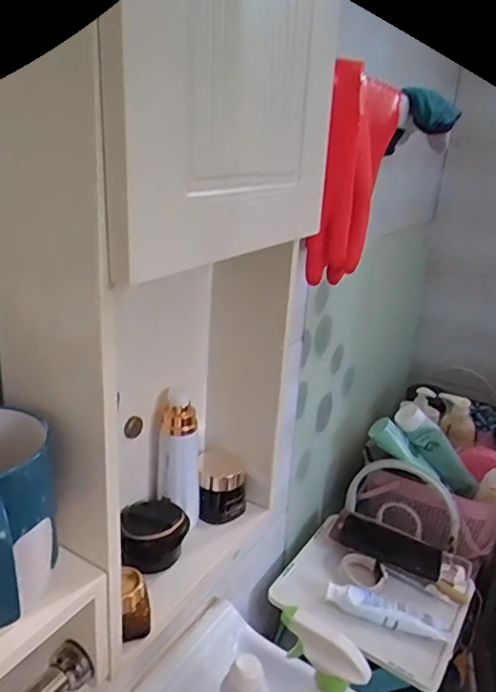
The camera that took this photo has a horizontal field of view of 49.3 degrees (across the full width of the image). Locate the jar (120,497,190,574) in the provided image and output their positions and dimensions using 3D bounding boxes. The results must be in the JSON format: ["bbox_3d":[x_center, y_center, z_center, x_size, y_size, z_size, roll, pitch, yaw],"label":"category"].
[{"bbox_3d":[-0.086,0.164,0.490,0.061,0.039,0.073,-2,21,-17],"label":"jar"}]

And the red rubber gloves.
[{"bbox_3d":[0.117,-0.182,0.592,0.056,0.203,0.140,16,23,30],"label":"red rubber gloves"}]

